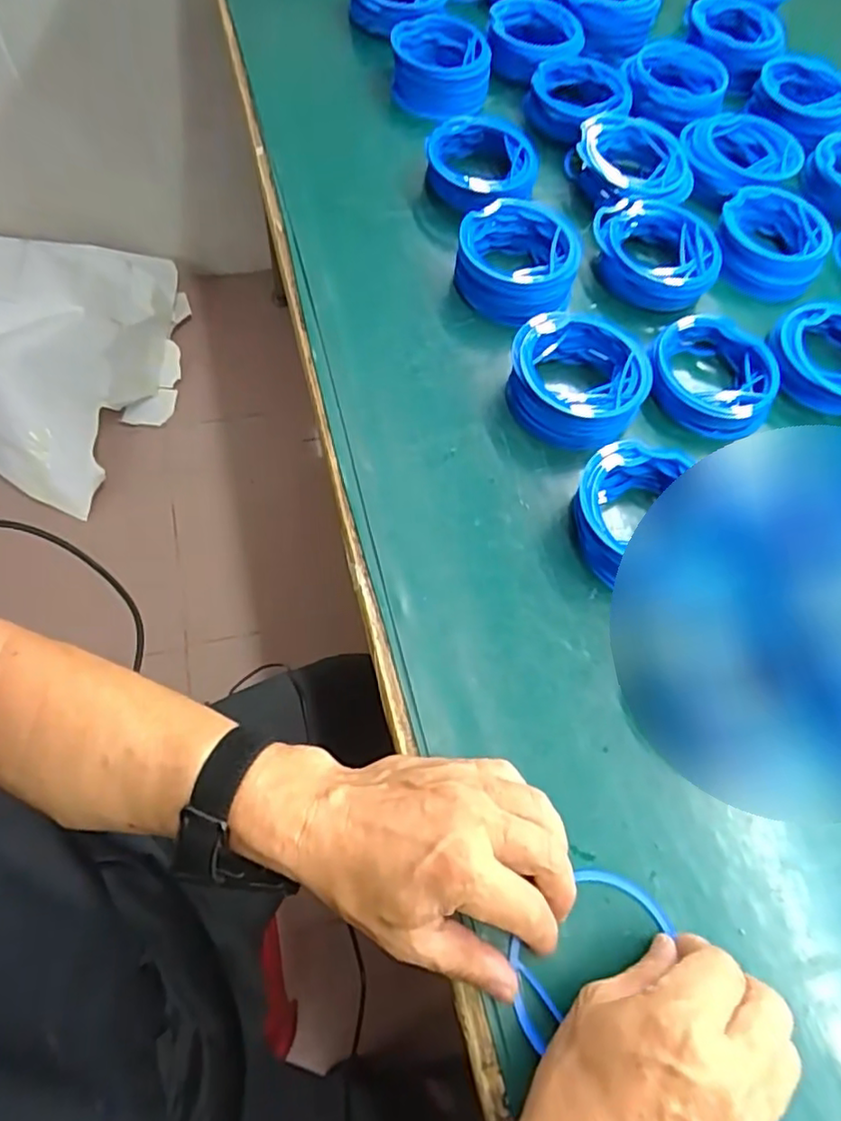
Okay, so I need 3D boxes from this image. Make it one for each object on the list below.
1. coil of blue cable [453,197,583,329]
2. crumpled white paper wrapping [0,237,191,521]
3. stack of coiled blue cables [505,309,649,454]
[{"bbox_3d":[0.081,-0.248,0.522,0.098,0.039,0.097,15,66,4],"label":"coil of blue cable"},{"bbox_3d":[-0.821,-0.454,1.277,0.593,0.288,0.579,14,66,3],"label":"crumpled white paper wrapping"},{"bbox_3d":[0.118,-0.137,0.469,0.101,0.037,0.099,5,65,-1],"label":"stack of coiled blue cables"}]

